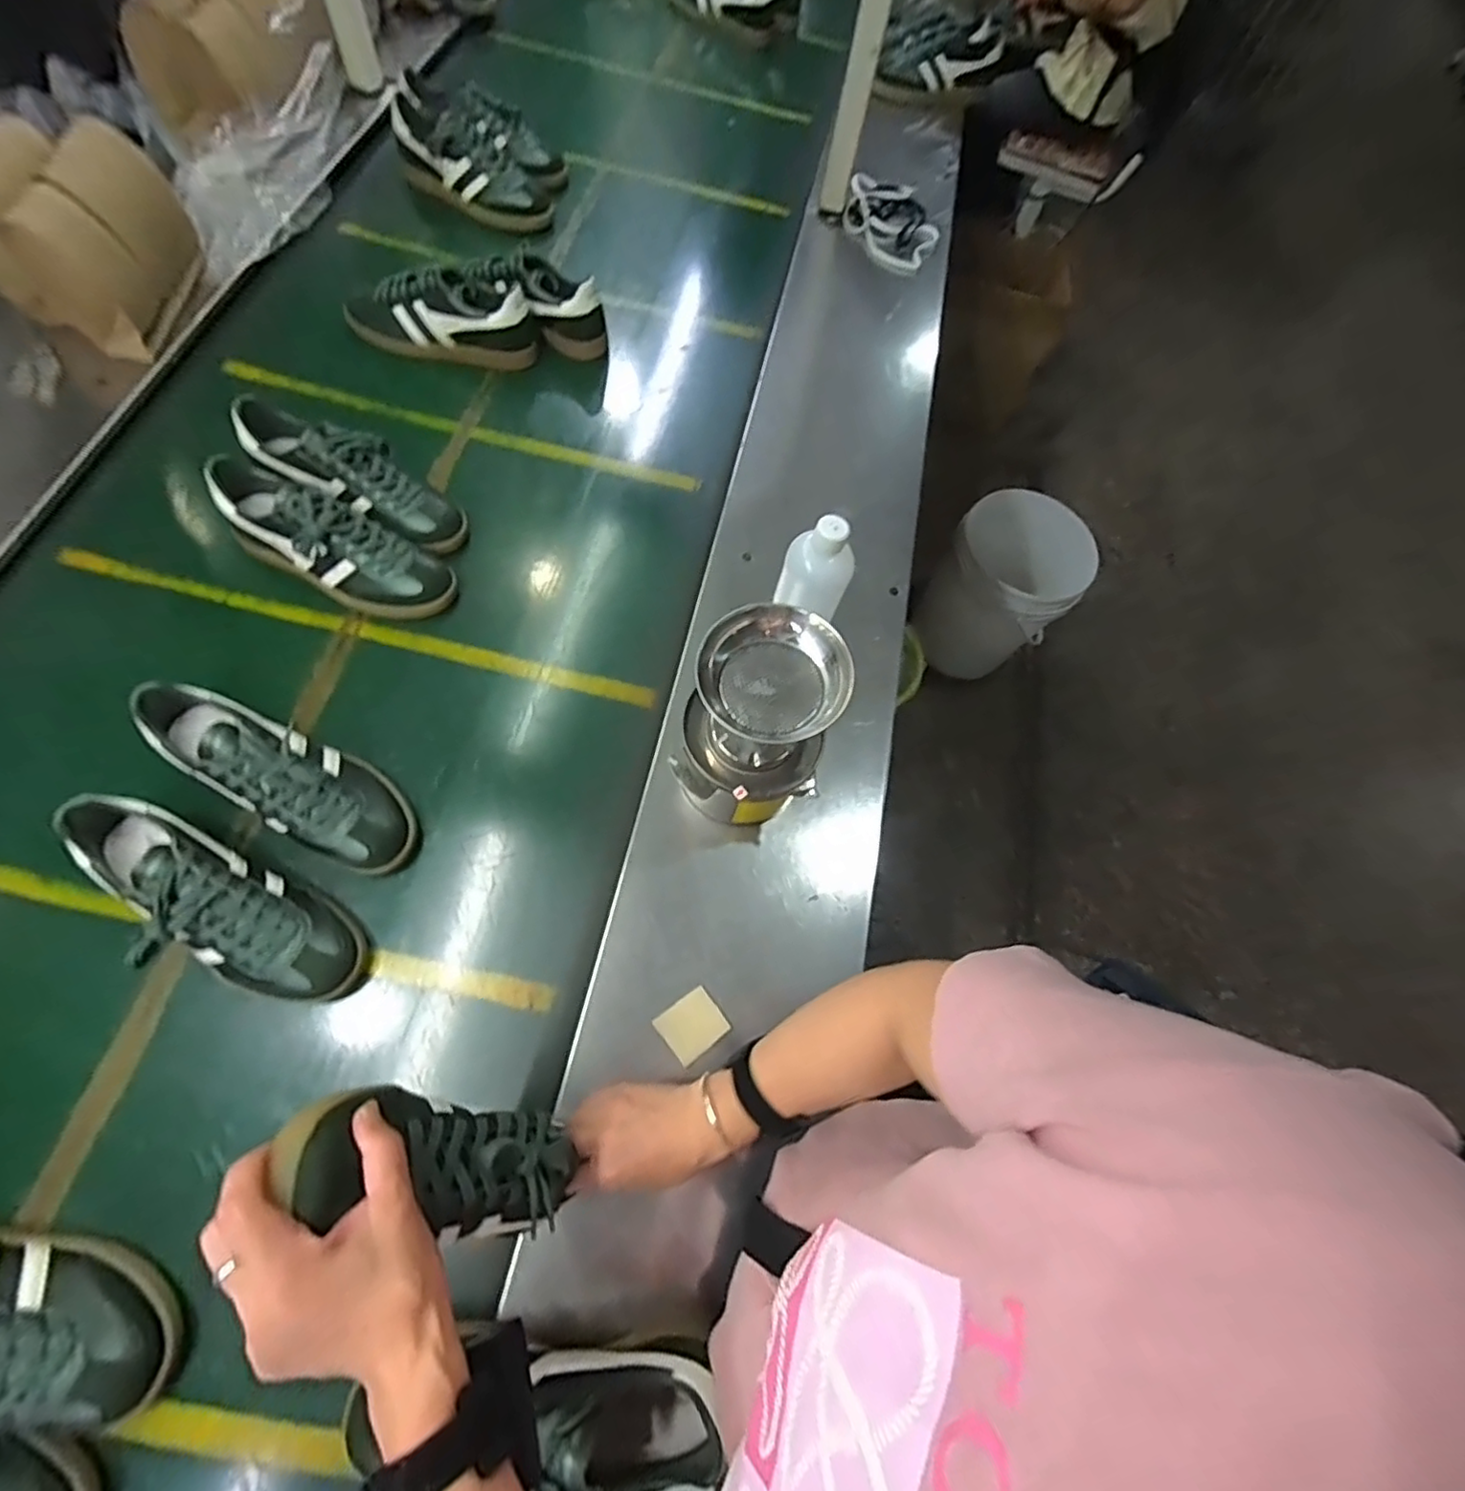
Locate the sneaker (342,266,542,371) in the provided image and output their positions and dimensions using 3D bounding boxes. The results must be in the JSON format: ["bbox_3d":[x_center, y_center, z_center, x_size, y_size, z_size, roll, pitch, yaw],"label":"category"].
[{"bbox_3d":[-0.425,-0.631,0.933,0.265,0.099,0.093,5,67,-7],"label":"sneaker"}]

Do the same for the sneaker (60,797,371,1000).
[{"bbox_3d":[-0.473,0.148,0.579,0.278,0.083,0.099,33,67,-3],"label":"sneaker"}]

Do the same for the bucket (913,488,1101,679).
[{"bbox_3d":[0.632,-0.365,1.512,0.289,0.326,0.284,3,68,-8],"label":"bucket"}]

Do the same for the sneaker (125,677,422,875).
[{"bbox_3d":[-0.444,0.026,0.632,0.278,0.091,0.100,32,67,-3],"label":"sneaker"}]

